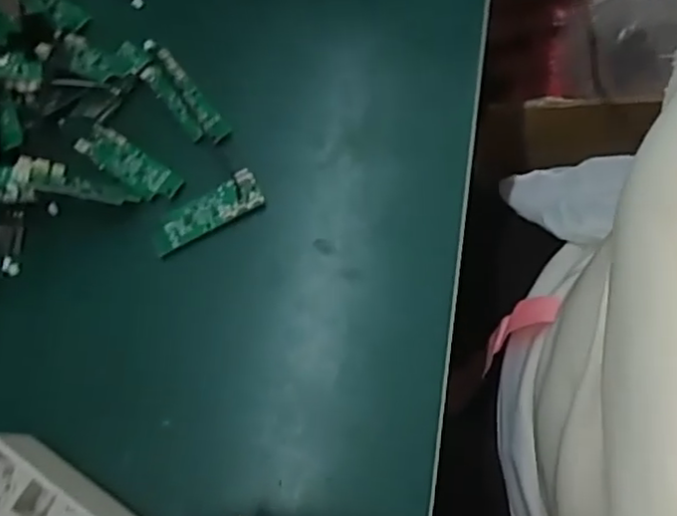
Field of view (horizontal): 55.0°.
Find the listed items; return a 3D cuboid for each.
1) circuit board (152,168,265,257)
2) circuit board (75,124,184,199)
[{"bbox_3d":[-0.079,-0.027,0.385,0.069,0.012,0.022,-28,75,-1],"label":"circuit board"},{"bbox_3d":[-0.128,-0.058,0.398,0.067,0.004,0.021,33,82,13],"label":"circuit board"}]

